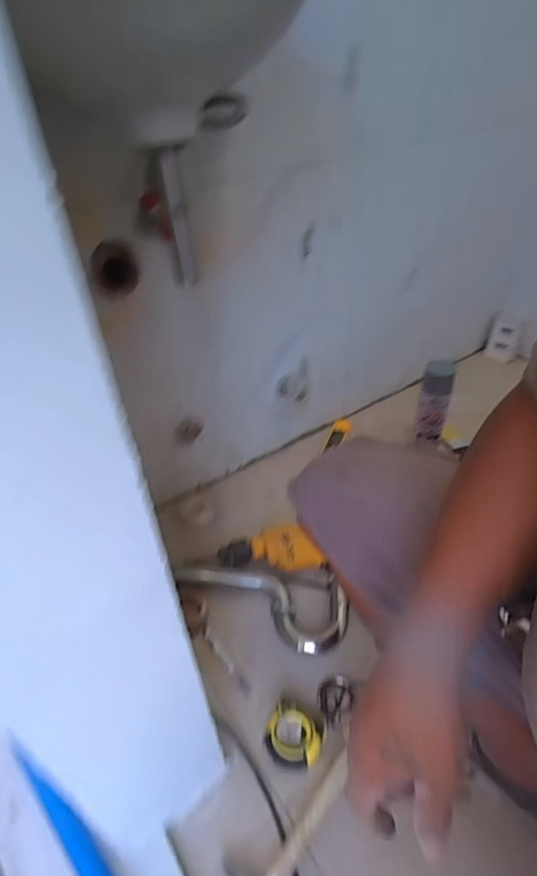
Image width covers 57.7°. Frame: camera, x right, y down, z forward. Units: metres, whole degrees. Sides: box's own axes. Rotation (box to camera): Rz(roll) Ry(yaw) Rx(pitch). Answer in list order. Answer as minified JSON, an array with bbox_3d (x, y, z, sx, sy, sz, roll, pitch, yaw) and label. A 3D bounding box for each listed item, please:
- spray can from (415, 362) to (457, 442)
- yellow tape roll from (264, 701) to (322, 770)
[{"bbox_3d":[0.367,-0.071,1.078,0.070,0.204,0.065,-2,38,2],"label":"spray can"},{"bbox_3d":[0.034,0.395,0.646,0.072,0.033,0.067,-2,38,2],"label":"yellow tape roll"}]

